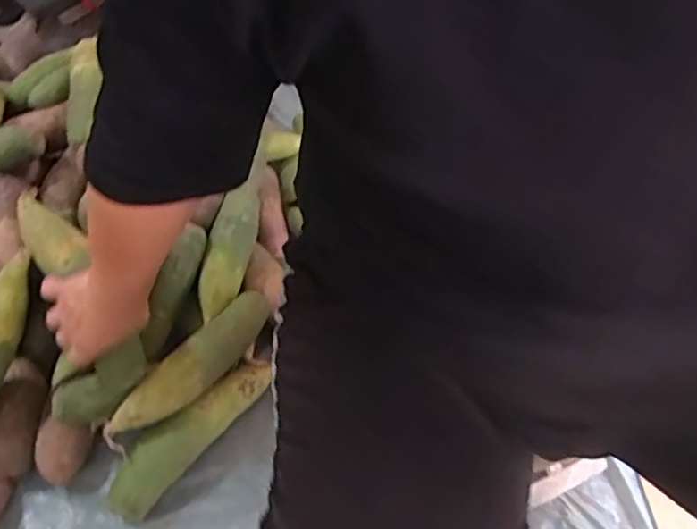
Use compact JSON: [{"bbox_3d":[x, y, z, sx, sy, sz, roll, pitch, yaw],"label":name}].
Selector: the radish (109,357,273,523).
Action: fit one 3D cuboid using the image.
[{"bbox_3d":[-0.174,0.189,0.682,0.048,0.066,0.216,32,57,23],"label":"radish"}]

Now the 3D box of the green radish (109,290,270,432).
[{"bbox_3d":[-0.167,0.113,0.680,0.053,0.057,0.210,29,56,21],"label":"green radish"}]

